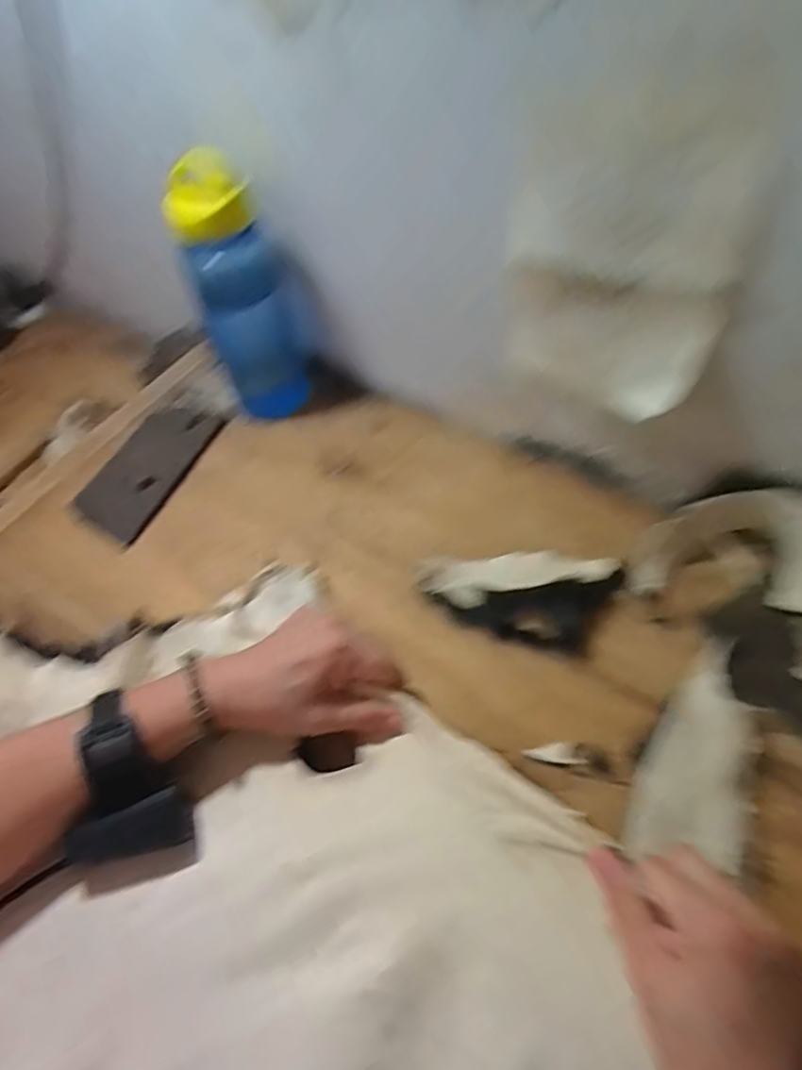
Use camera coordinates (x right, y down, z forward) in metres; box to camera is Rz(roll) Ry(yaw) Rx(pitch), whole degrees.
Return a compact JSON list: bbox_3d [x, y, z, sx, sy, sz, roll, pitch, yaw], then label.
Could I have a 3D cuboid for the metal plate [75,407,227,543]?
[{"bbox_3d":[-0.249,-0.069,0.567,0.081,0.015,0.159,20,59,10],"label":"metal plate"}]

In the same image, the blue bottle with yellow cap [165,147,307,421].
[{"bbox_3d":[-0.141,-0.215,0.536,0.096,0.221,0.061,-15,54,-5],"label":"blue bottle with yellow cap"}]

